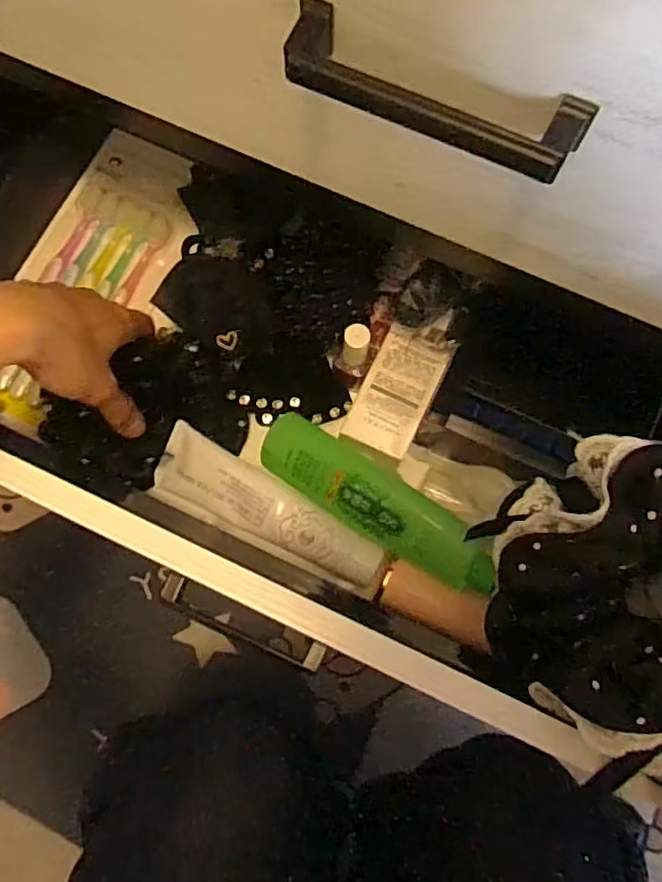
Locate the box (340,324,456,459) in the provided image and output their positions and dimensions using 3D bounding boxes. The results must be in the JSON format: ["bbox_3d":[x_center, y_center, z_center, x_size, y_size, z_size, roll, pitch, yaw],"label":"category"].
[{"bbox_3d":[0.048,-0.037,0.458,0.051,0.015,0.089,25,77,6],"label":"box"}]

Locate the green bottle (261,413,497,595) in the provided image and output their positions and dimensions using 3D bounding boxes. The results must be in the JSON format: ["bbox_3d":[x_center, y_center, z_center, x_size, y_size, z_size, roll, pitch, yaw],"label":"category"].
[{"bbox_3d":[0.029,0.041,0.431,0.179,0.030,0.045,33,78,20],"label":"green bottle"}]

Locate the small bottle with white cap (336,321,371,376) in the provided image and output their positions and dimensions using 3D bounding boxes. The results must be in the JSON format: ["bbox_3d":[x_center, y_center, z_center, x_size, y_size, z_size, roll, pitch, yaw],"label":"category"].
[{"bbox_3d":[0.016,-0.065,0.448,0.021,0.046,0.021,13,76,3],"label":"small bottle with white cap"}]

